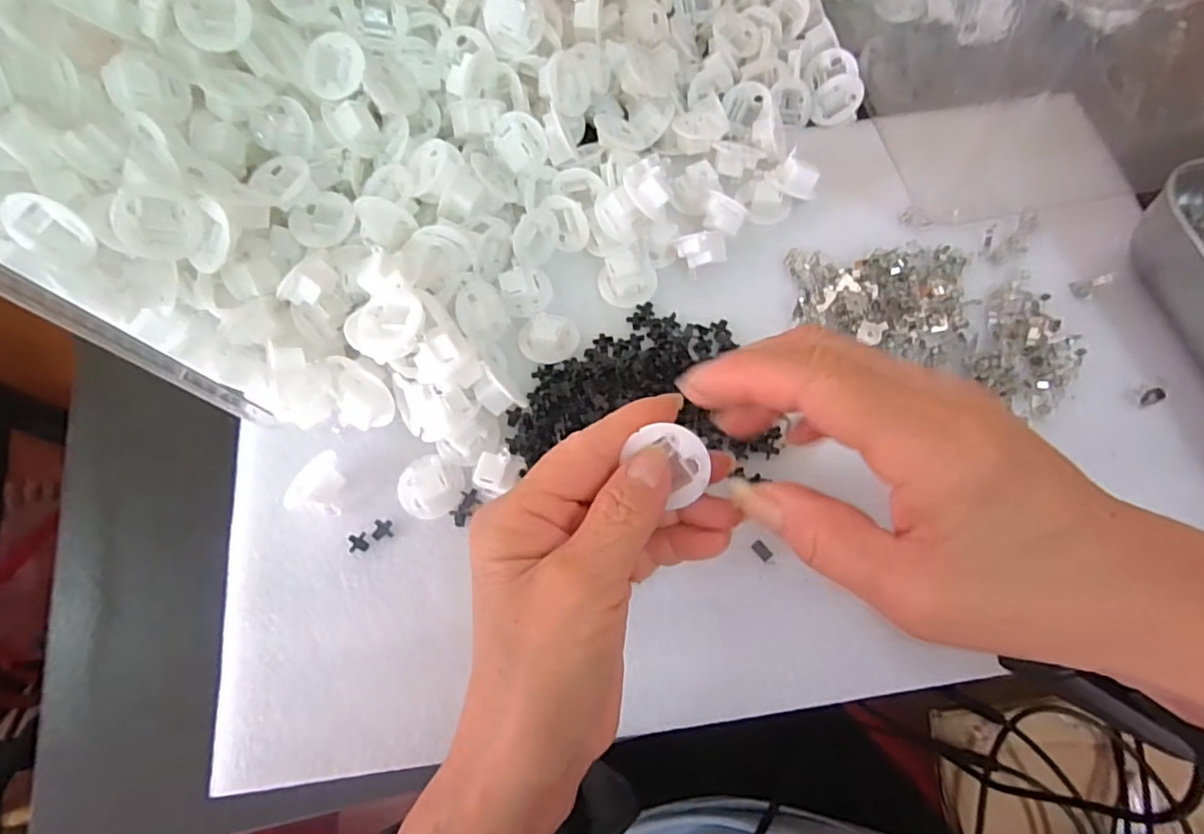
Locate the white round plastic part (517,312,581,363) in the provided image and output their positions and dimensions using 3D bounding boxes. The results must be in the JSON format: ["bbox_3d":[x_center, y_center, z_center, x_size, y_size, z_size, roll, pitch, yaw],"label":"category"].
[{"bbox_3d":[-0.029,-0.044,0.320,0.032,0.014,0.028,-4,72,1],"label":"white round plastic part"}]

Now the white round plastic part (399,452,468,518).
[{"bbox_3d":[-0.086,0.034,0.298,0.031,0.012,0.030,-1,72,2],"label":"white round plastic part"}]

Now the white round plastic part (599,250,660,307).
[{"bbox_3d":[0.014,-0.078,0.334,0.032,0.011,0.032,-1,72,2],"label":"white round plastic part"}]

